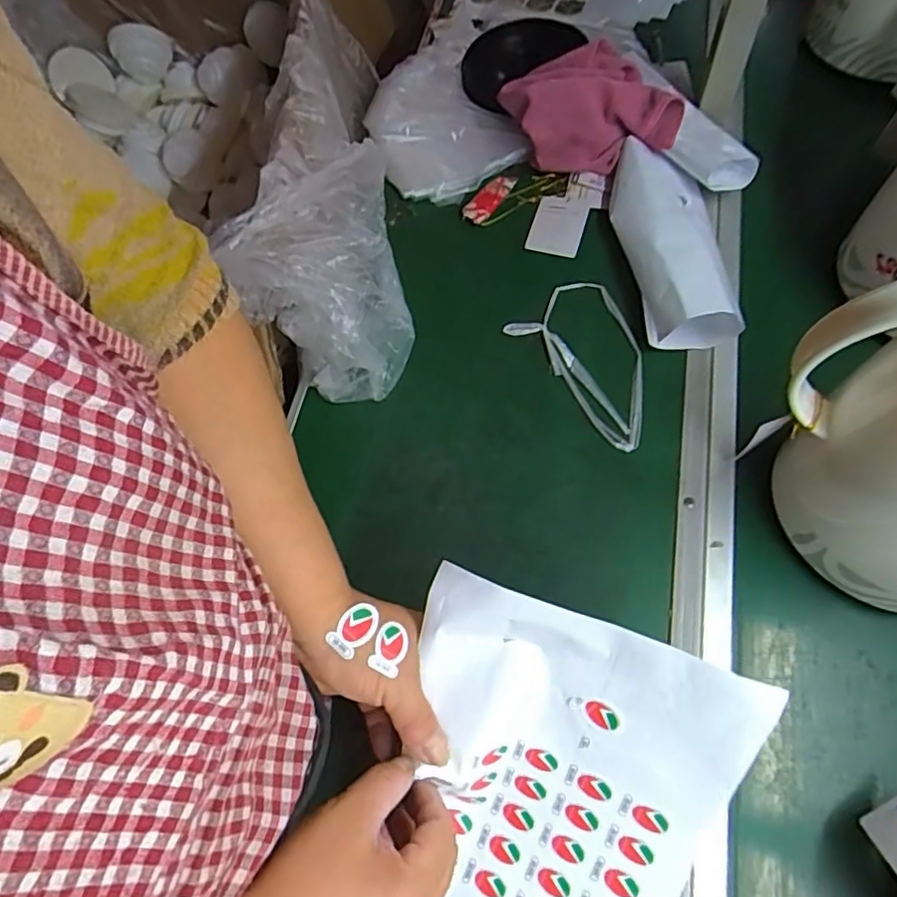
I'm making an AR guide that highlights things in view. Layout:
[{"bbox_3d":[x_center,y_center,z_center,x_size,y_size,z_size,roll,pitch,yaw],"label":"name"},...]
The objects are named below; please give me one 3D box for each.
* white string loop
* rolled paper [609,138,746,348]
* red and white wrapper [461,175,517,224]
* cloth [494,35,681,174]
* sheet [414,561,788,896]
[{"bbox_3d":[0.133,-0.081,0.519,0.096,0.011,0.160,-34,67,-9],"label":"white string loop"},{"bbox_3d":[0.198,-0.191,0.539,0.083,0.053,0.227,-7,65,3],"label":"rolled paper"},{"bbox_3d":[0.041,-0.253,0.607,0.024,0.013,0.060,36,74,19],"label":"red and white wrapper"},{"bbox_3d":[0.142,-0.330,0.599,0.130,0.062,0.153,-28,66,-7],"label":"cloth"},{"bbox_3d":[0.056,0.194,0.347,0.176,0.029,0.221,17,104,12],"label":"sheet"}]

